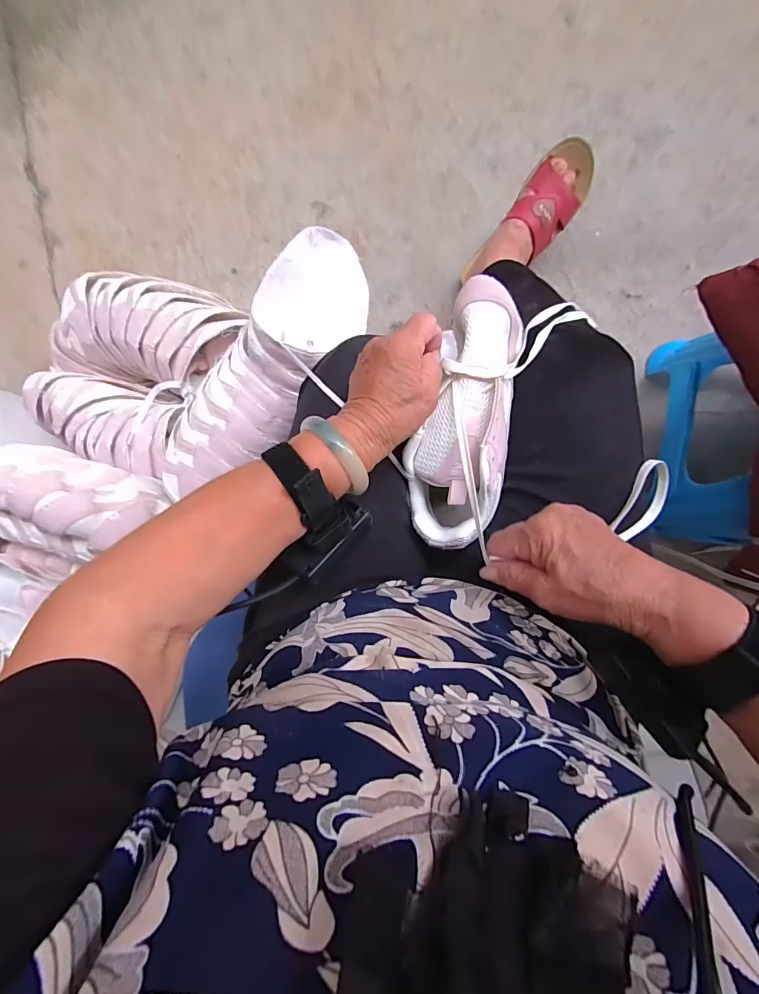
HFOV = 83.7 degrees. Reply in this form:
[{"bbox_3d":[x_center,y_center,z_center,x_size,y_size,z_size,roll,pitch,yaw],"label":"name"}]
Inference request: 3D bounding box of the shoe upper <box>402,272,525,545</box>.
[{"bbox_3d":[0.073,-0.069,0.358,0.084,0.056,0.227,11,96,5],"label":"shoe upper"}]

